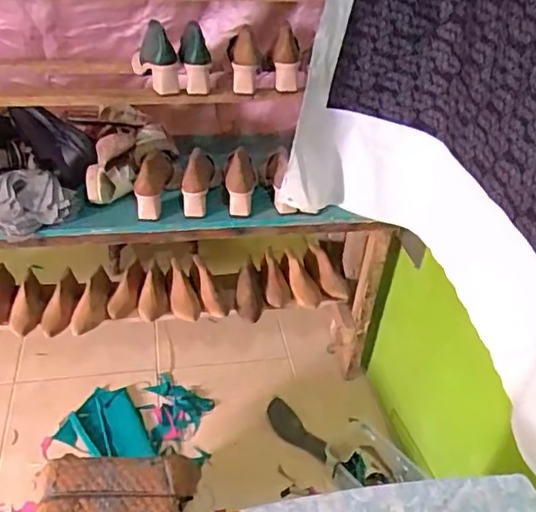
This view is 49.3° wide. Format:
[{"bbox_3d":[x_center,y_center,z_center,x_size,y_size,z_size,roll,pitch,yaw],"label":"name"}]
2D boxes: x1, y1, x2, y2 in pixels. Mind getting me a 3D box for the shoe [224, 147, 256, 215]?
[{"bbox_3d":[-0.061,-0.170,1.317,0.069,0.052,0.164,0,65,-6],"label":"shoe"}]

